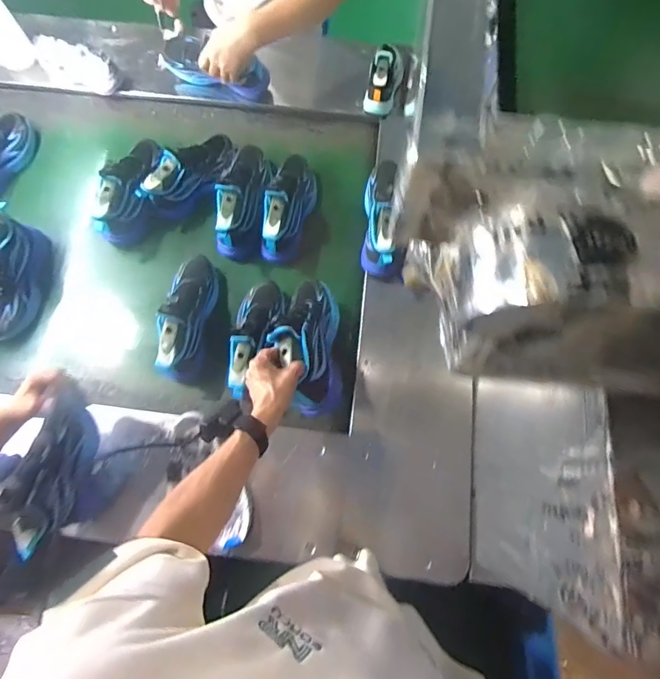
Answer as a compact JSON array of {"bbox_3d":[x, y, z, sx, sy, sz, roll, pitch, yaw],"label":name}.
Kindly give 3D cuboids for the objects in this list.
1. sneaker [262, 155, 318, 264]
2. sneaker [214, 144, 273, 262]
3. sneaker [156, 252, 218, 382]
[{"bbox_3d":[-0.088,-0.308,0.953,0.090,0.142,0.255,12,75,3],"label":"sneaker"},{"bbox_3d":[-0.185,-0.327,0.962,0.110,0.124,0.287,9,74,2],"label":"sneaker"},{"bbox_3d":[-0.304,-0.060,0.879,0.090,0.113,0.279,6,74,2],"label":"sneaker"}]

